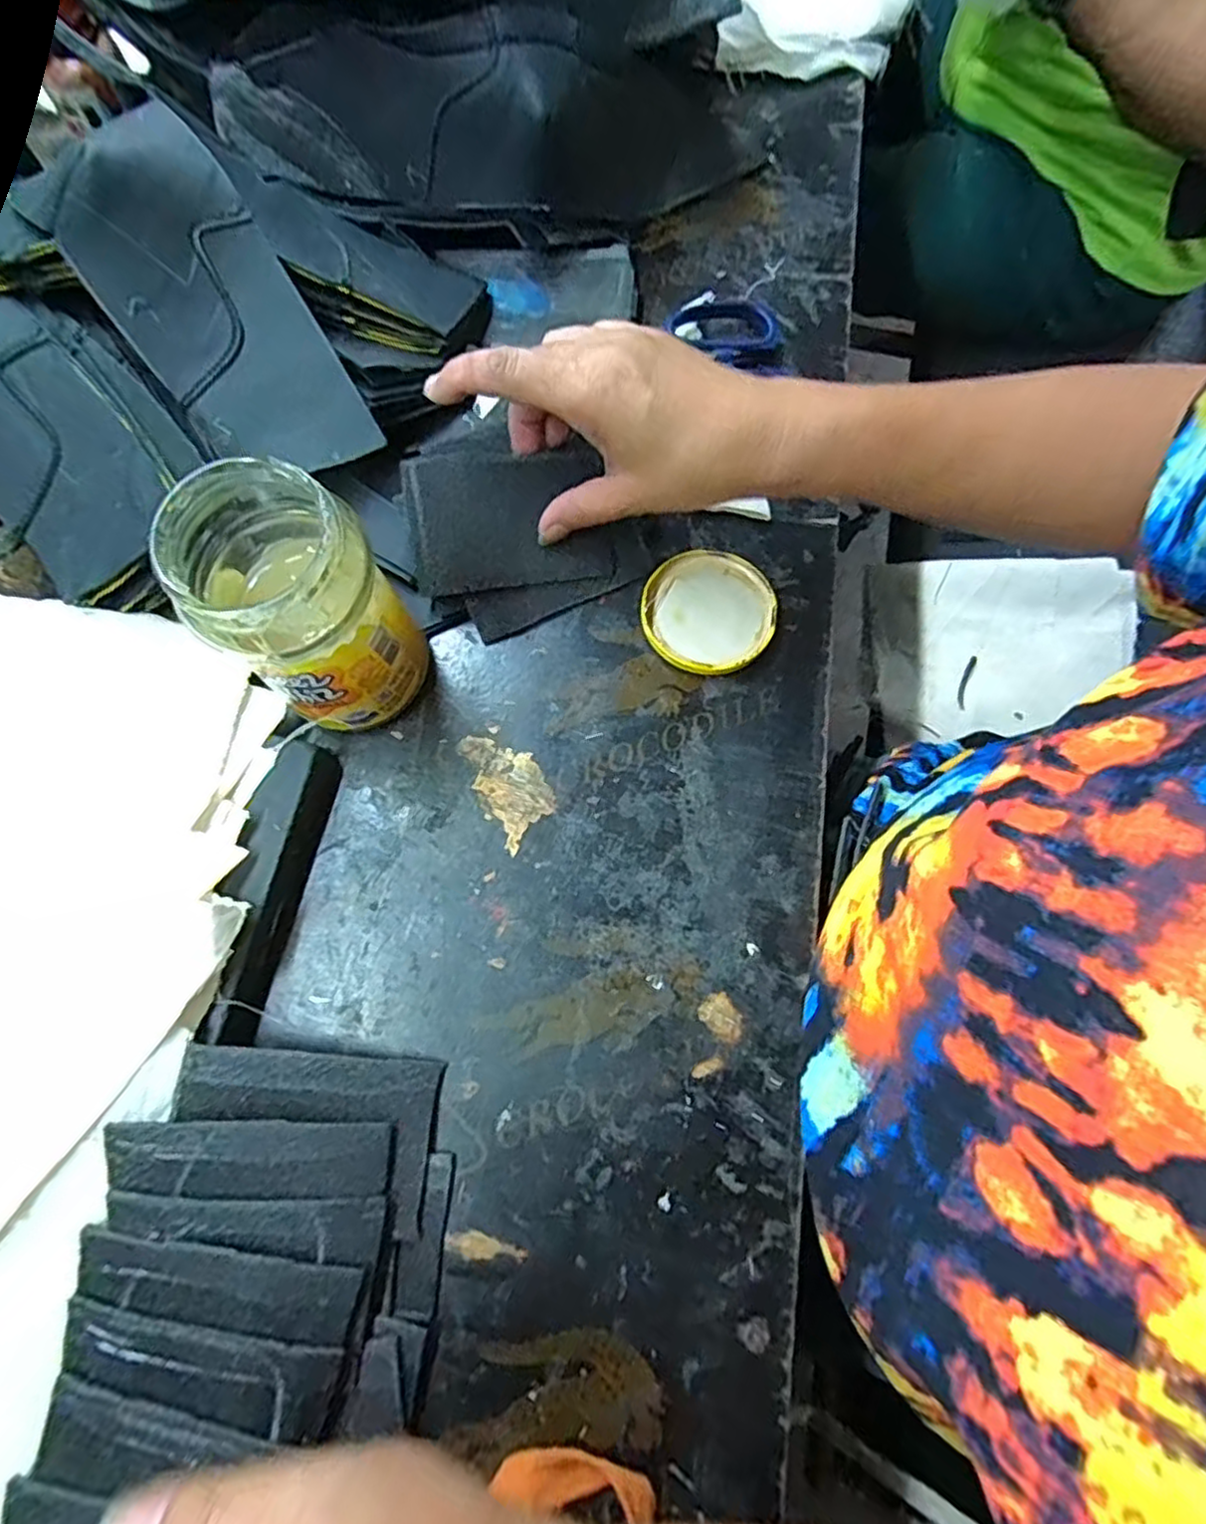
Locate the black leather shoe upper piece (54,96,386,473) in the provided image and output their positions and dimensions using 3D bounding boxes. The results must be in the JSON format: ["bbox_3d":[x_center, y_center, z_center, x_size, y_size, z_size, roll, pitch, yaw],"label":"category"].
[{"bbox_3d":[-0.188,-0.216,0.341,0.081,0.016,0.157,-33,113,0],"label":"black leather shoe upper piece"}]

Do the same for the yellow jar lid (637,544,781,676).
[{"bbox_3d":[0.058,-0.083,0.383,0.071,0.010,0.071,0,74,0],"label":"yellow jar lid"}]

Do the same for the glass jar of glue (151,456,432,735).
[{"bbox_3d":[-0.130,-0.068,0.311,0.072,0.140,0.071,0,74,0],"label":"glass jar of glue"}]

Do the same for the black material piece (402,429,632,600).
[{"bbox_3d":[-0.046,-0.131,0.371,0.112,0.008,0.072,-7,106,-9],"label":"black material piece"}]

